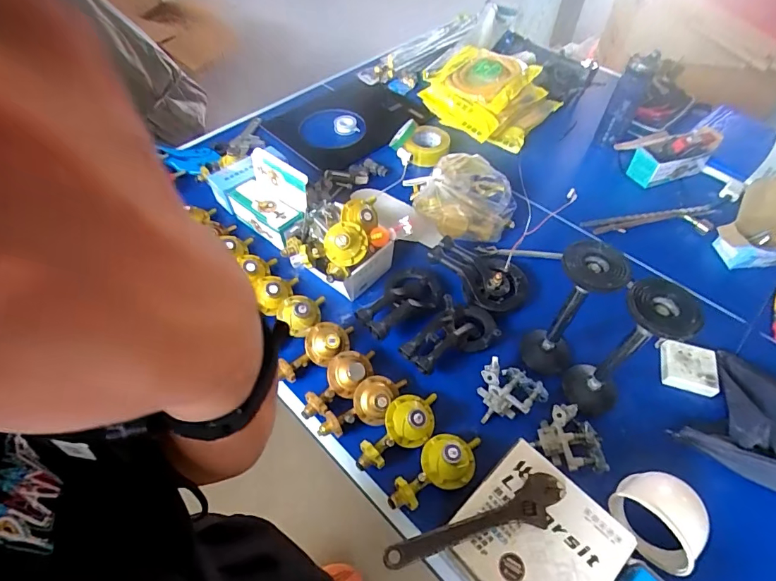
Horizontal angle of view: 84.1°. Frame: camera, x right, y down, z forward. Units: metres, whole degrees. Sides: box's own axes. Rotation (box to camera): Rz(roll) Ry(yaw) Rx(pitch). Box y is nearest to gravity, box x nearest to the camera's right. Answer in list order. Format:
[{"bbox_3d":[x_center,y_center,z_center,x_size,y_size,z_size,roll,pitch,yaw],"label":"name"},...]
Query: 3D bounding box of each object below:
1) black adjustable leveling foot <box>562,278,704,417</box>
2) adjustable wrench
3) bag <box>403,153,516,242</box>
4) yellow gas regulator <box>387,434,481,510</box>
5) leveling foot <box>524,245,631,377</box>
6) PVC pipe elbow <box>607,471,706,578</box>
[{"bbox_3d":[0.362,0.102,0.672,0.084,0.275,0.090,0,53,0],"label":"black adjustable leveling foot"},{"bbox_3d":[0.117,0.299,0.540,0.242,0.019,0.052,-19,55,-14],"label":"adjustable wrench"},{"bbox_3d":[0.171,-0.224,1.021,0.229,0.100,0.248,-13,54,-9],"label":"bag"},{"bbox_3d":[0.080,0.276,0.663,0.083,0.052,0.170,38,62,25],"label":"yellow gas regulator"},{"bbox_3d":[0.299,0.045,0.718,0.087,0.284,0.080,0,53,0],"label":"leveling foot"},{"bbox_3d":[0.371,0.314,0.607,0.109,0.083,0.118,30,59,21],"label":"PVC pipe elbow"}]

